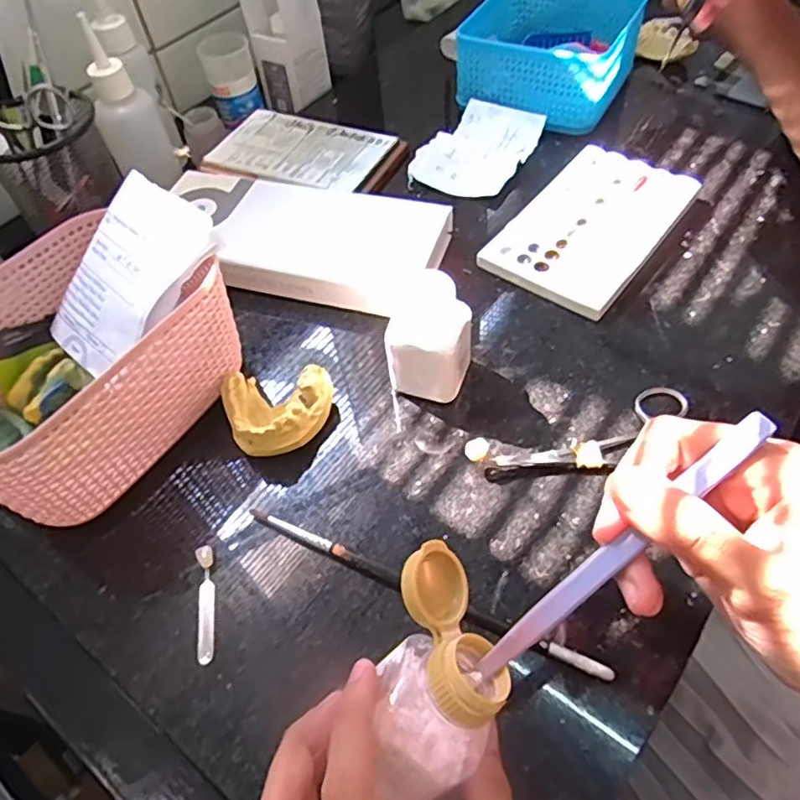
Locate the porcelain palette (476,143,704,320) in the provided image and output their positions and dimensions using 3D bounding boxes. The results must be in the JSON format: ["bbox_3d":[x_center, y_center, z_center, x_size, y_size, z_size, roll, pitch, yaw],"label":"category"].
[{"bbox_3d":[0.137,-0.126,0.428,0.092,0.010,0.155,32,62,22],"label":"porcelain palette"}]

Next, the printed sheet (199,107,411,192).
[{"bbox_3d":[-0.081,-0.208,0.508,0.157,0.011,0.098,23,59,17],"label":"printed sheet"}]

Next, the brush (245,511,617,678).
[{"bbox_3d":[0.006,0.091,0.294,0.190,0.011,0.010,22,59,16],"label":"brush"}]

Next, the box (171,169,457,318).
[{"bbox_3d":[-0.074,-0.120,0.439,0.211,0.021,0.099,15,57,12],"label":"box"}]

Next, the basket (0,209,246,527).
[{"bbox_3d":[-0.183,-0.019,0.339,0.125,0.075,0.156,24,59,18],"label":"basket"}]

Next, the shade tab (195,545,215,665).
[{"bbox_3d":[-0.096,0.100,0.299,0.008,0.005,0.057,-11,54,-3],"label":"shade tab"}]

